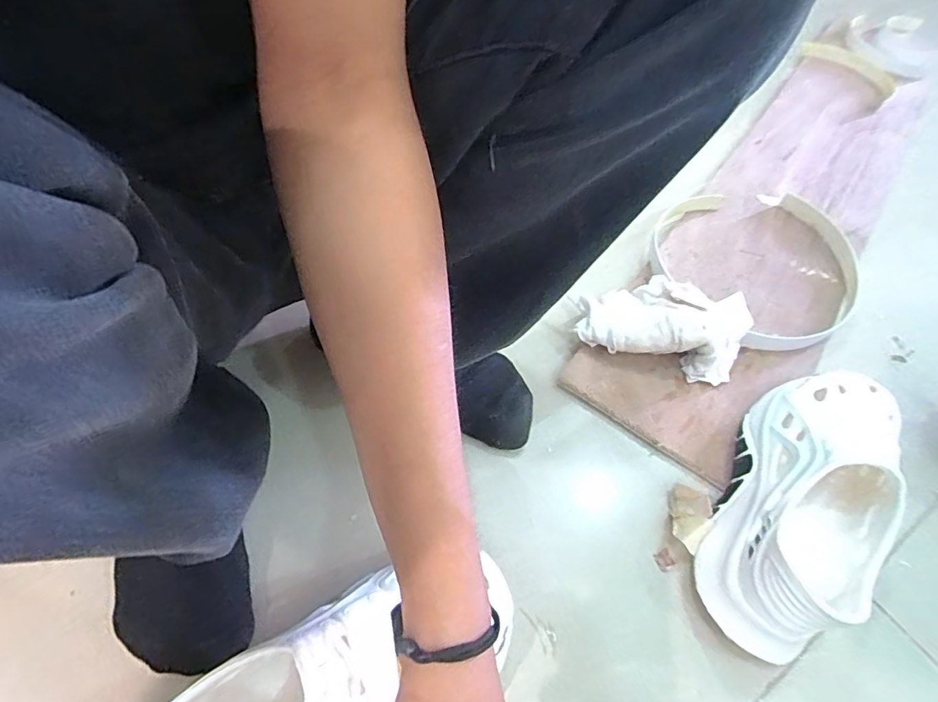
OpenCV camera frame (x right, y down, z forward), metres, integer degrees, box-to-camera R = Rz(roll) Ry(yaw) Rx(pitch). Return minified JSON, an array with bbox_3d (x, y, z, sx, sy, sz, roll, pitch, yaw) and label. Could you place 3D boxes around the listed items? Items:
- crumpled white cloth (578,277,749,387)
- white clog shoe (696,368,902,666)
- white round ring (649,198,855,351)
[{"bbox_3d":[0.198,-0.035,0.547,0.158,0.052,0.102,16,54,6],"label":"crumpled white cloth"},{"bbox_3d":[0.274,0.114,0.429,0.108,0.089,0.258,29,56,15],"label":"white clog shoe"},{"bbox_3d":[0.339,-0.114,0.632,0.273,0.033,0.239,-30,62,-24],"label":"white round ring"}]

